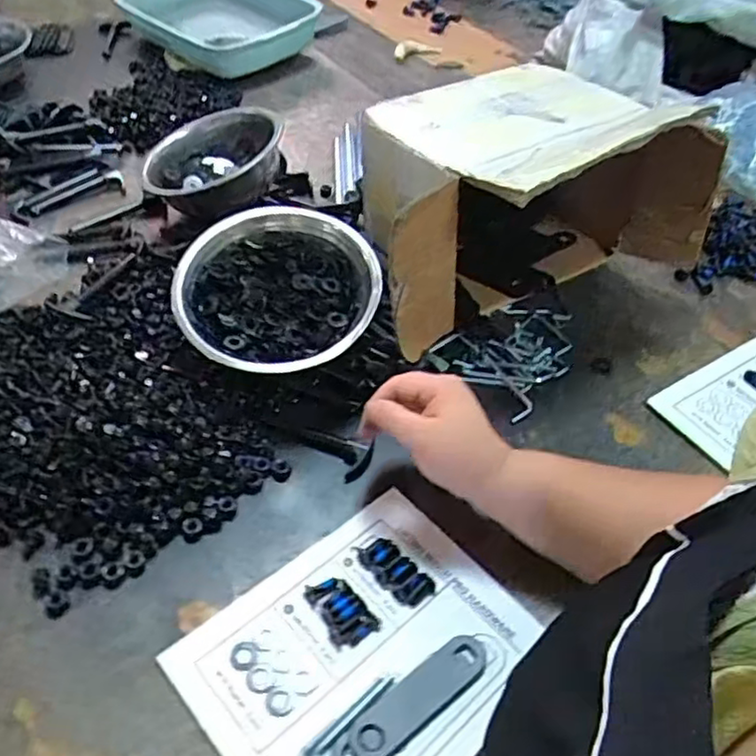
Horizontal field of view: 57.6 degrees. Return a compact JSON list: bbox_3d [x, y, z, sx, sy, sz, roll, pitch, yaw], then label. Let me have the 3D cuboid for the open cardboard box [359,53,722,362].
[{"bbox_3d":[0.135,-0.198,0.718,0.360,0.214,0.251,-19,51,-21],"label":"open cardboard box"}]

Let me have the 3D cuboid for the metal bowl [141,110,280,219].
[{"bbox_3d":[-0.199,-0.269,0.860,0.172,0.069,0.172,-19,44,1],"label":"metal bowl"}]

